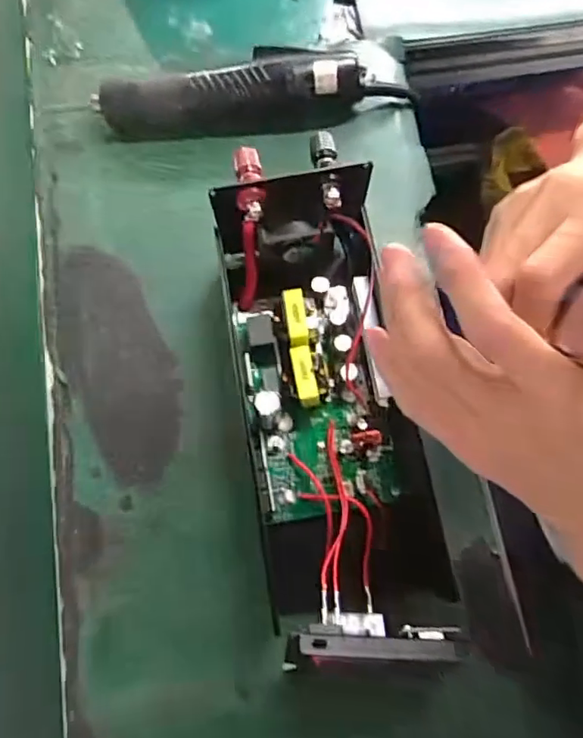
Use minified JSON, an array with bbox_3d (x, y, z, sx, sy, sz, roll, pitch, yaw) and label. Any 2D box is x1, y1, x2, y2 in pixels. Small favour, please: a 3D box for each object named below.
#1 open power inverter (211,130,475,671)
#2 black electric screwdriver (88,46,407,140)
[{"bbox_3d":[0.022,0.023,0.325,0.095,0.093,0.260,-12,75,-4],"label":"open power inverter"},{"bbox_3d":[-0.026,-0.216,0.422,0.250,0.039,0.044,-8,75,-3],"label":"black electric screwdriver"}]

